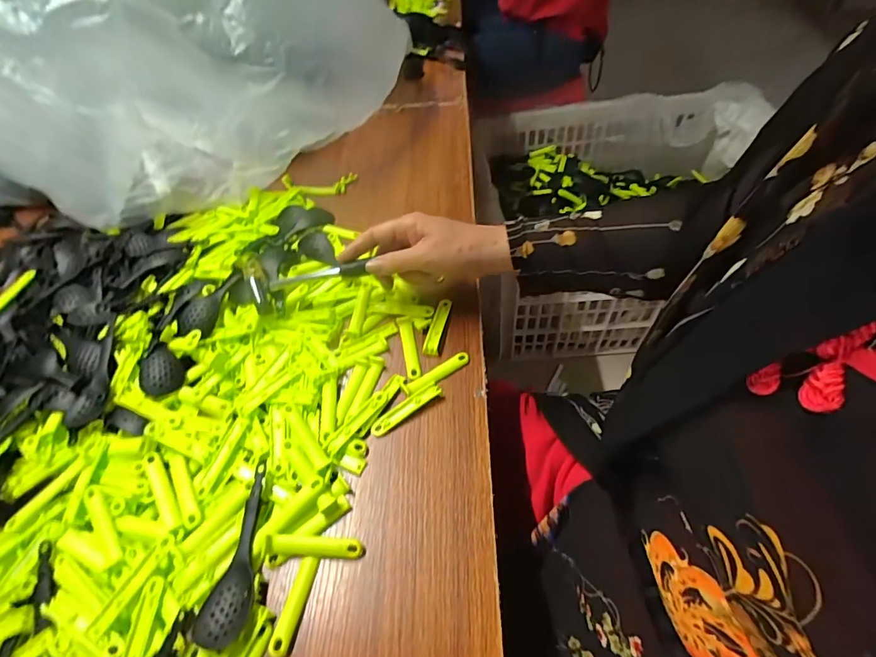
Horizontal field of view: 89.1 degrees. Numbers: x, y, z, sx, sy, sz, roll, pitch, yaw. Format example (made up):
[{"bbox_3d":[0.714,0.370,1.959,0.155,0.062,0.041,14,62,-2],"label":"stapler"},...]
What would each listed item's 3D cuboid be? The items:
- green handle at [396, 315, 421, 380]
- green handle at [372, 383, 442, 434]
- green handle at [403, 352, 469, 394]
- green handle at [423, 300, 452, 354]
[{"bbox_3d":[-0.030,0.020,0.476,0.017,0.008,0.079,-12,52,-4],"label":"green handle"},{"bbox_3d":[-0.031,0.077,0.430,0.075,0.010,0.016,-30,55,-18],"label":"green handle"},{"bbox_3d":[-0.001,0.045,0.451,0.074,0.008,0.015,-29,55,-17],"label":"green handle"},{"bbox_3d":[0.001,-0.004,0.488,0.016,0.008,0.078,7,53,10],"label":"green handle"}]

